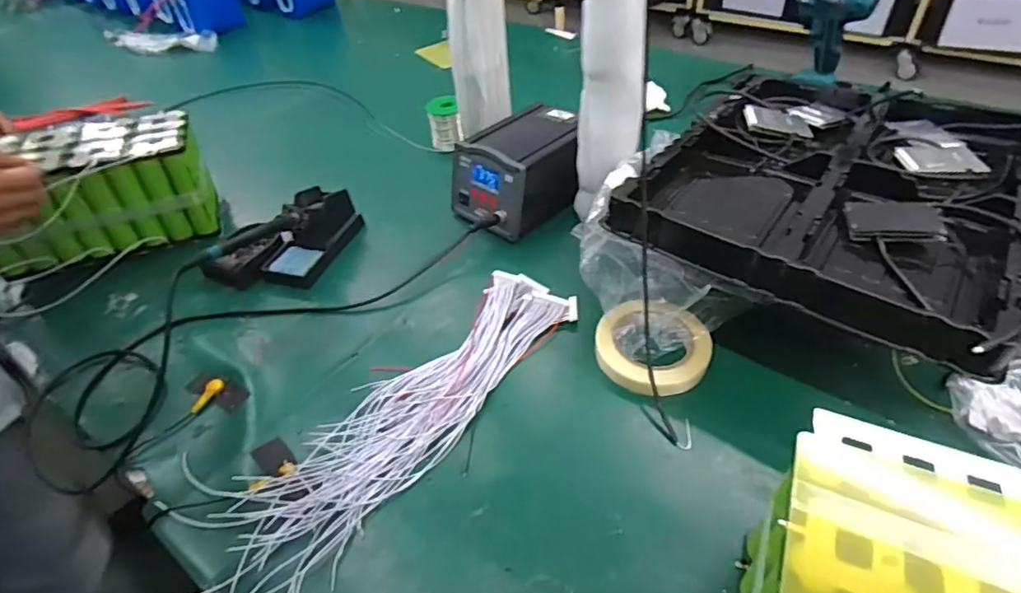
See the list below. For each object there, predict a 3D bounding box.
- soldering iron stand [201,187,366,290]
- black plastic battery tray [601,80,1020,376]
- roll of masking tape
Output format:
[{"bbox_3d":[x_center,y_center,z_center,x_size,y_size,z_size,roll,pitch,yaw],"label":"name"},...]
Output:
[{"bbox_3d":[-0.313,-0.093,0.764,0.146,0.086,0.168,10,46,15],"label":"soldering iron stand"},{"bbox_3d":[0.375,-0.147,0.642,0.354,0.059,0.478,23,51,26],"label":"black plastic battery tray"},{"bbox_3d":[0.154,0.049,0.596,0.115,0.030,0.111,-3,44,3],"label":"roll of masking tape"}]

